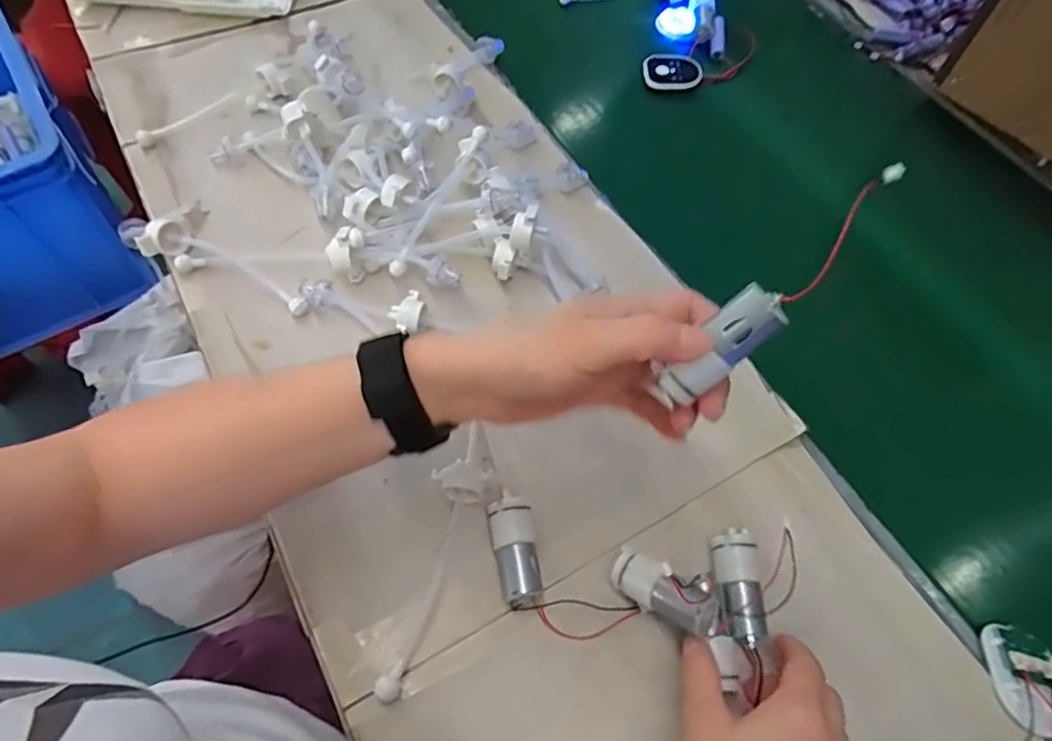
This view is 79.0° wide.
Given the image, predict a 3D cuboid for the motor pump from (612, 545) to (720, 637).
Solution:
[{"bbox_3d":[0.079,0.130,0.367,0.062,0.028,0.022,24,58,38],"label":"motor pump"}]

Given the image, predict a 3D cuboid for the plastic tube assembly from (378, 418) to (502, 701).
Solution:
[{"bbox_3d":[-0.047,0.109,0.383,0.041,0.025,0.165,13,60,4],"label":"plastic tube assembly"}]

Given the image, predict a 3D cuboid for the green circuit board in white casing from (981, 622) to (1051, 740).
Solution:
[{"bbox_3d":[0.292,0.180,0.371,0.042,0.008,0.058,14,60,4],"label":"green circuit board in white casing"}]

